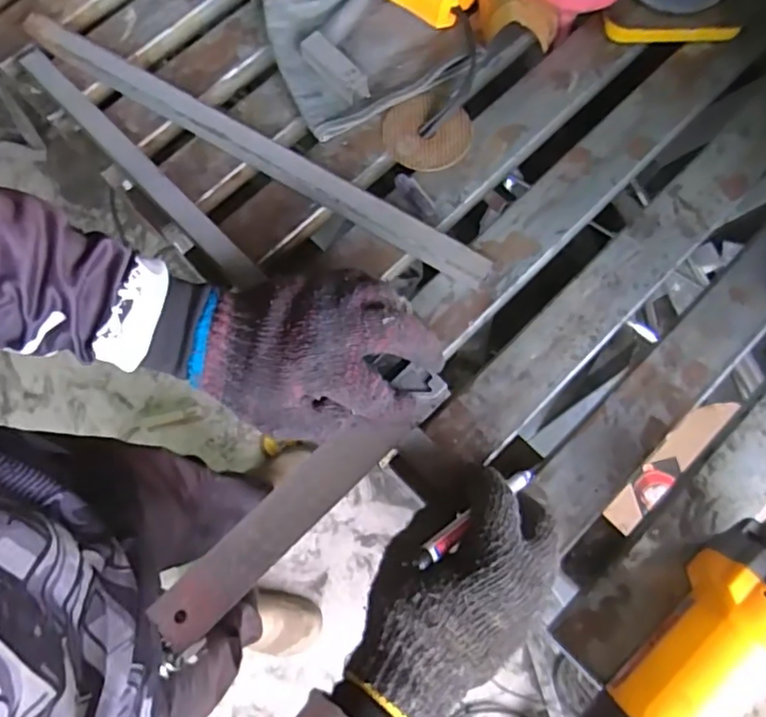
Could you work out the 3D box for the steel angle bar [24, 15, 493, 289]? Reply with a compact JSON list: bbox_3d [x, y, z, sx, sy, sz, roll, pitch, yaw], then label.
[{"bbox_3d":[-0.109,-0.171,0.489,0.440,0.025,0.024,30,77,10],"label":"steel angle bar"}]

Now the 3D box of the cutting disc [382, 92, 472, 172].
[{"bbox_3d":[0.038,-0.187,0.501,0.071,0.006,0.069,-26,74,-6],"label":"cutting disc"}]

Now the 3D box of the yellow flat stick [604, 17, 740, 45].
[{"bbox_3d":[0.245,-0.277,0.513,0.110,0.013,0.017,4,74,3],"label":"yellow flat stick"}]

